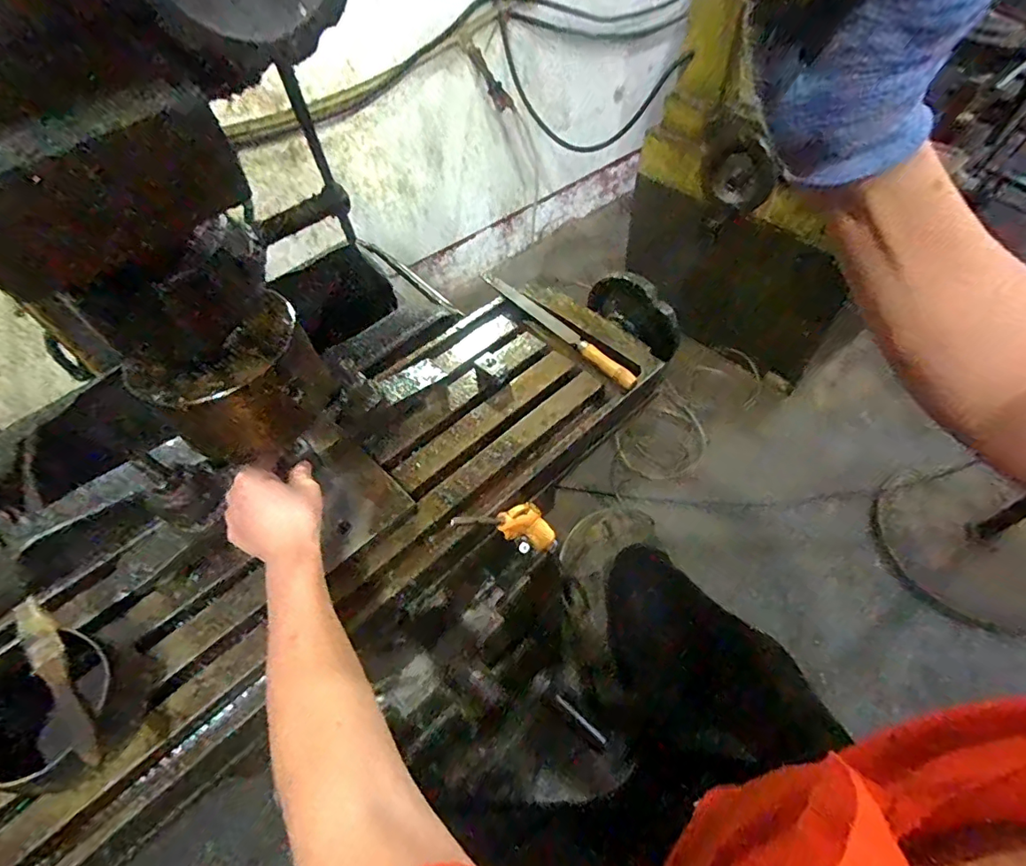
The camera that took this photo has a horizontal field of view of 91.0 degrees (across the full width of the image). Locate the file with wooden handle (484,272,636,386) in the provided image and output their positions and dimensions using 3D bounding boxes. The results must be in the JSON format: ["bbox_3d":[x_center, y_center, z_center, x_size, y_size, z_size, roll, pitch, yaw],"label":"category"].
[{"bbox_3d":[0.050,-0.142,0.639,0.020,0.021,0.279,-33,58,-19],"label":"file with wooden handle"}]

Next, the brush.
[{"bbox_3d":[-0.342,0.181,0.378,0.020,0.020,0.152,-39,60,-23],"label":"brush"}]

